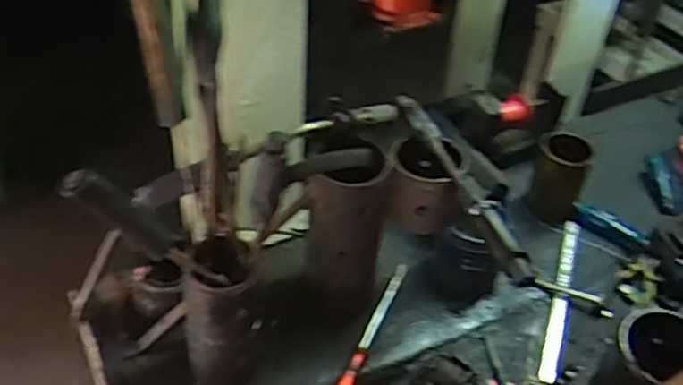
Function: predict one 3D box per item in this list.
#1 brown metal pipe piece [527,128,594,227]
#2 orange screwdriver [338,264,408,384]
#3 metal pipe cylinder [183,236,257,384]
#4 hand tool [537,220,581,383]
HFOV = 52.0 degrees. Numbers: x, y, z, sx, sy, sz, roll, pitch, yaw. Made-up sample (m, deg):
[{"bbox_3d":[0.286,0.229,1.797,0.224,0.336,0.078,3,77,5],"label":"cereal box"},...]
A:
[{"bbox_3d":[0.323,-0.027,1.034,0.073,0.131,0.071,-2,43,2],"label":"brown metal pipe piece"},{"bbox_3d":[0.034,0.175,0.864,0.019,0.021,0.220,19,44,16],"label":"orange screwdriver"},{"bbox_3d":[-0.128,0.137,0.770,0.083,0.174,0.070,-5,43,-10],"label":"metal pipe cylinder"},{"bbox_3d":[0.296,0.136,0.943,0.023,0.018,0.284,12,45,16],"label":"hand tool"}]

